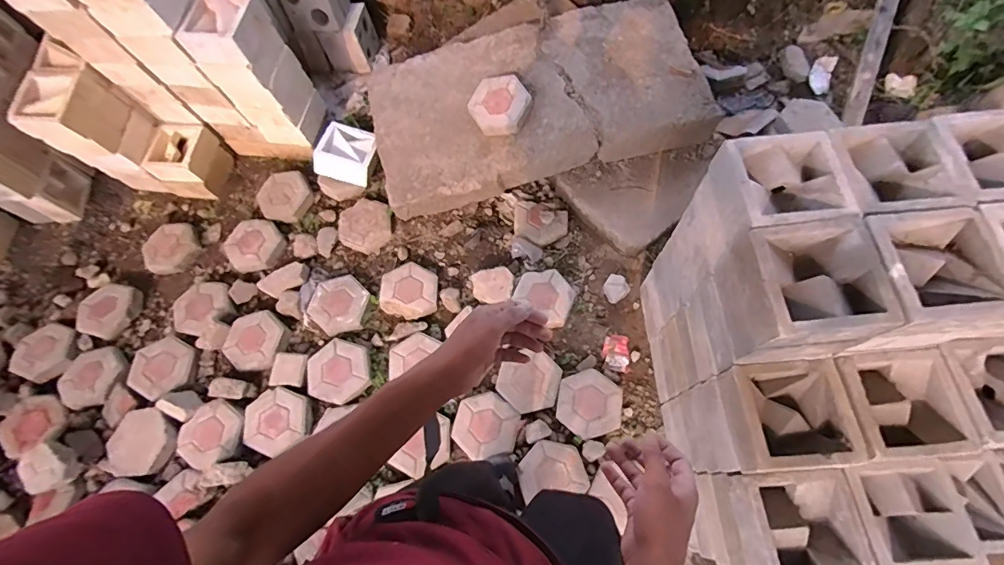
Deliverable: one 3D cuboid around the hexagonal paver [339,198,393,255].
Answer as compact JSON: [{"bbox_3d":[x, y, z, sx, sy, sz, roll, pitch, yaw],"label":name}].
[{"bbox_3d":[-0.529,-0.221,1.777,0.220,0.045,0.210,18,68,11],"label":"hexagonal paver"}]

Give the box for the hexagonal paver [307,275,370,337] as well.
[{"bbox_3d":[-0.587,0.077,1.641,0.200,0.064,0.223,10,67,8],"label":"hexagonal paver"}]

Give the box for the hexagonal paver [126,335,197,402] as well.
[{"bbox_3d":[-1.172,0.298,1.593,0.217,0.065,0.211,22,69,13],"label":"hexagonal paver"}]

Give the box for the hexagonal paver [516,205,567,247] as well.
[{"bbox_3d":[0.146,-0.221,1.754,0.205,0.031,0.167,8,67,7],"label":"hexagonal paver"}]

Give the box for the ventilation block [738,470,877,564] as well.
[{"bbox_3d":[0.599,0.493,0.919,0.212,0.072,0.207,-4,66,2],"label":"ventilation block"}]

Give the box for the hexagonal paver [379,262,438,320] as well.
[{"bbox_3d":[-0.332,0.028,1.645,0.203,0.053,0.204,1,66,4],"label":"hexagonal paver"}]

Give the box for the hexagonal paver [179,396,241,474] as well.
[{"bbox_3d":[-0.938,0.495,1.489,0.193,0.052,0.208,25,70,14],"label":"hexagonal paver"}]

